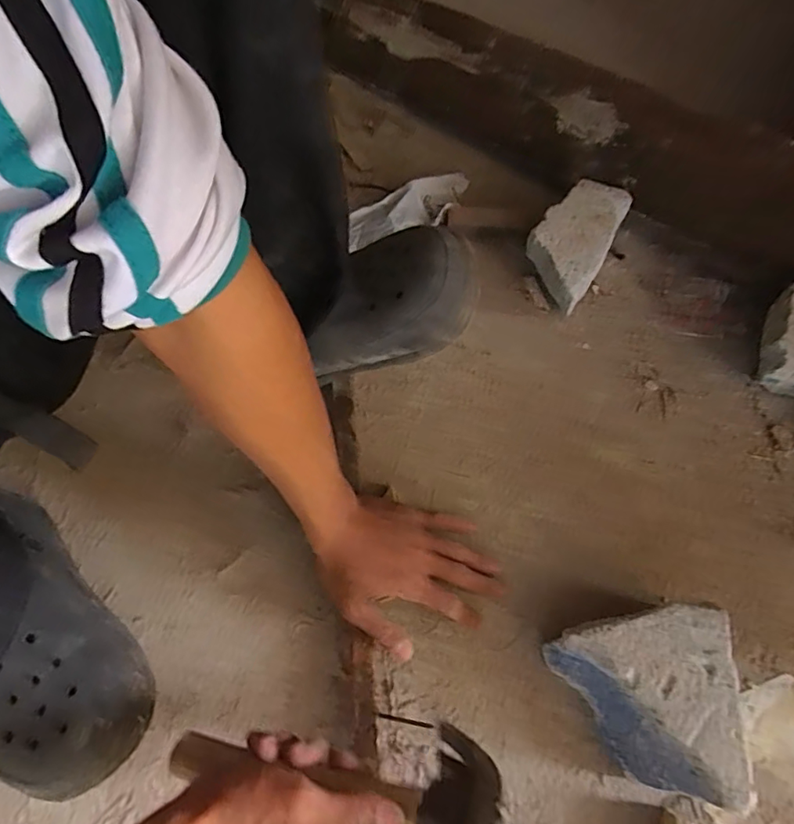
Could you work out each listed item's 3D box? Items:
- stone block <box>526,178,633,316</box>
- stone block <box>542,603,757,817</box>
[{"bbox_3d":[0.195,-0.186,0.604,0.079,0.076,0.159,27,69,12],"label":"stone block"},{"bbox_3d":[0.187,0.221,0.417,0.120,0.076,0.125,6,65,2],"label":"stone block"}]

